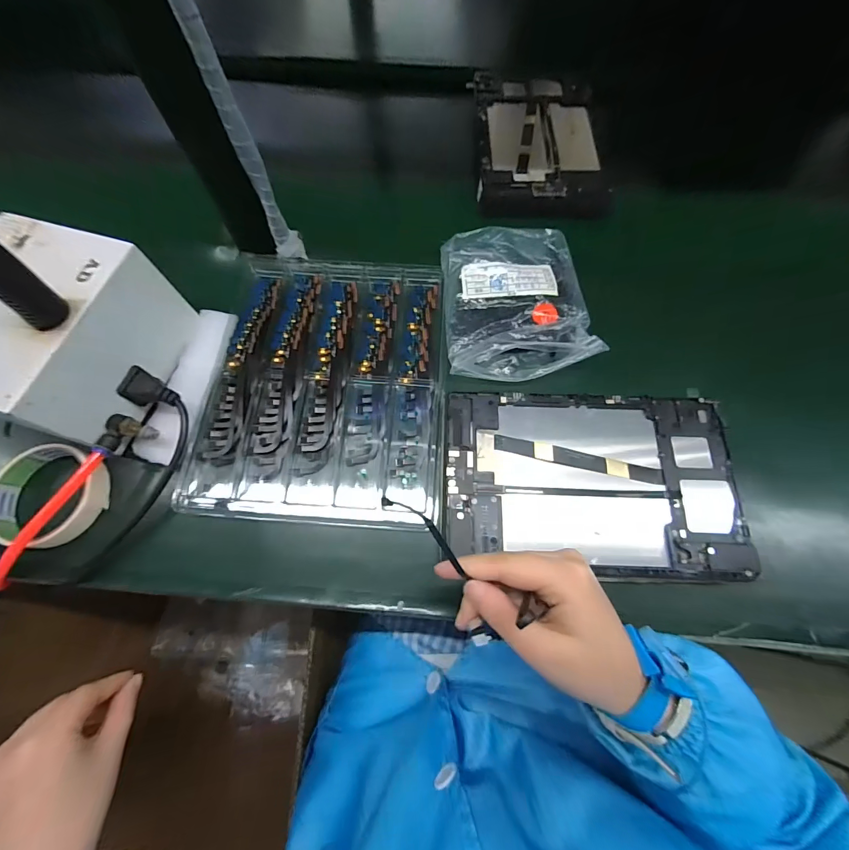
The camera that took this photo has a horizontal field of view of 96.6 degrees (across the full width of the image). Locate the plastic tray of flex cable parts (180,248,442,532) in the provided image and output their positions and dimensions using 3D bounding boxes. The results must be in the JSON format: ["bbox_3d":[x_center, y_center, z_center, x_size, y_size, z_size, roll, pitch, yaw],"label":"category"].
[{"bbox_3d":[-0.088,-0.048,0.365,0.215,0.017,0.269,4,72,1],"label":"plastic tray of flex cable parts"}]

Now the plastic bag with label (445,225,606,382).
[{"bbox_3d":[0.093,-0.130,0.385,0.141,0.023,0.172,-1,68,-1],"label":"plastic bag with label"}]

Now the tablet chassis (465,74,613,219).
[{"bbox_3d":[0.141,-0.350,0.468,0.138,0.016,0.187,0,68,-1],"label":"tablet chassis"}]

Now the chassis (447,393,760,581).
[{"bbox_3d":[0.136,0.044,0.314,0.232,0.010,0.145,2,70,1],"label":"chassis"}]

